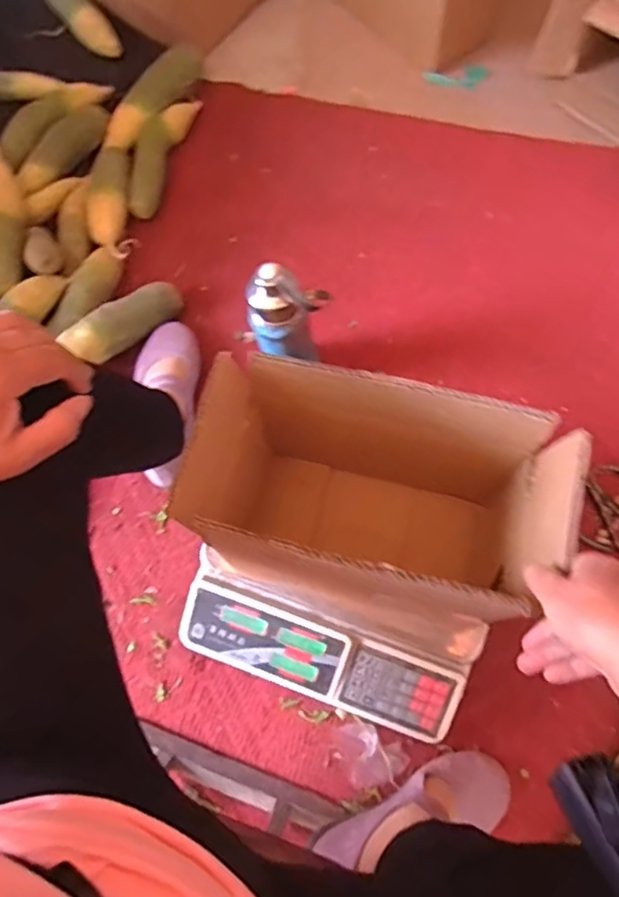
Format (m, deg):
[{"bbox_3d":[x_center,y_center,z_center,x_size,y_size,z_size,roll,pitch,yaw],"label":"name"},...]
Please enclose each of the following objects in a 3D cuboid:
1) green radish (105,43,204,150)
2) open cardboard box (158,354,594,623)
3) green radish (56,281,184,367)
[{"bbox_3d":[-0.255,-0.579,1.018,0.063,0.052,0.232,30,74,12],"label":"green radish"},{"bbox_3d":[0.057,0.059,0.568,0.285,0.263,0.166,17,72,8],"label":"open cardboard box"},{"bbox_3d":[-0.255,-0.177,0.850,0.170,0.052,0.057,-37,73,-10],"label":"green radish"}]

